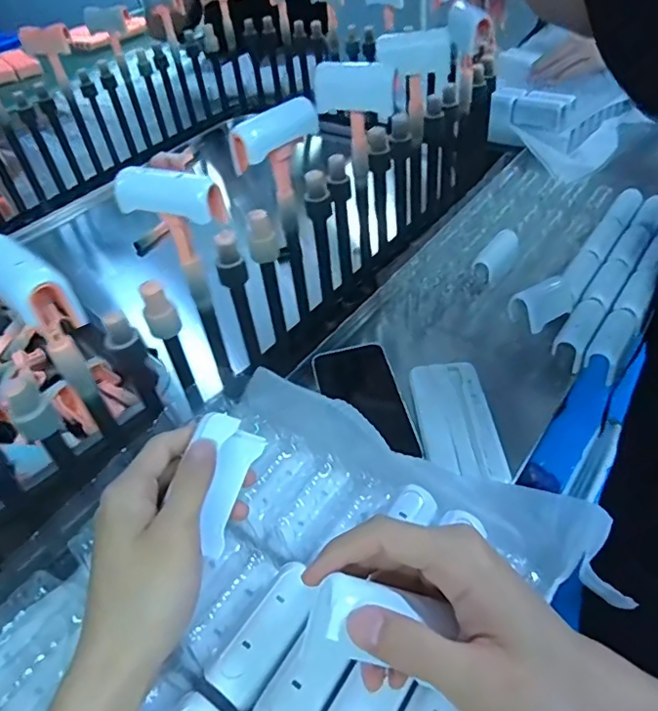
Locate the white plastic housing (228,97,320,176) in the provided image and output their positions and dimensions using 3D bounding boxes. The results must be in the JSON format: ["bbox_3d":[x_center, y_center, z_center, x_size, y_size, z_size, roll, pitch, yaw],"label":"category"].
[{"bbox_3d":[-0.047,-0.186,0.455,0.077,0.026,0.029,-30,46,-5],"label":"white plastic housing"}]

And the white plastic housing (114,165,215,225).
[{"bbox_3d":[-0.117,-0.113,0.384,0.081,0.026,0.027,14,47,21],"label":"white plastic housing"}]

